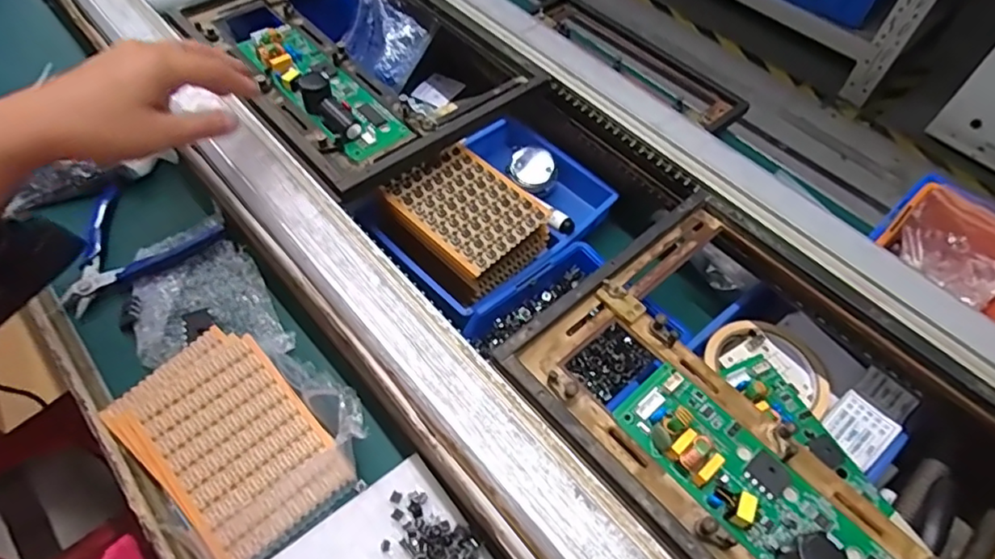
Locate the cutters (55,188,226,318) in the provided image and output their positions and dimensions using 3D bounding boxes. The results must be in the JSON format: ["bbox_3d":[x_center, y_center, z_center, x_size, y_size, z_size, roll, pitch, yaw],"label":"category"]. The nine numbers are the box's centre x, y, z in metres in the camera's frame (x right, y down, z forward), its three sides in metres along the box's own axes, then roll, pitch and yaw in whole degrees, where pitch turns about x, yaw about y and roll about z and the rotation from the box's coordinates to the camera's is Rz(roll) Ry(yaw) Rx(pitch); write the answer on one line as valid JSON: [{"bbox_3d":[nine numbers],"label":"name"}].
[{"bbox_3d":[-0.293,-0.038,0.464,0.116,0.022,0.102,-29,61,-21],"label":"cutters"}]

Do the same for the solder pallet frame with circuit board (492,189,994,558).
[{"bbox_3d":[0.177,0.081,0.341,0.227,0.030,0.293,-34,63,-23],"label":"solder pallet frame with circuit board"}]

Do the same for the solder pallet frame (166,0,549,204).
[{"bbox_3d":[-0.131,-0.208,0.527,0.223,0.045,0.303,-31,62,-22],"label":"solder pallet frame"}]

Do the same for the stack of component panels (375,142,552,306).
[{"bbox_3d":[-0.031,-0.049,0.475,0.119,0.047,0.092,38,61,21],"label":"stack of component panels"}]

